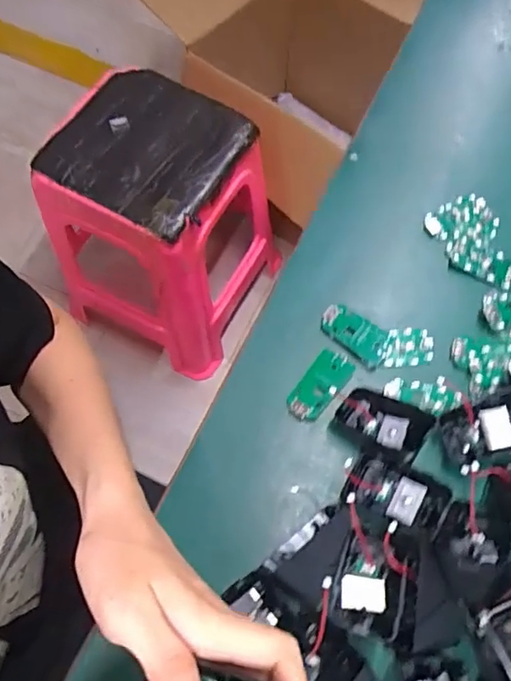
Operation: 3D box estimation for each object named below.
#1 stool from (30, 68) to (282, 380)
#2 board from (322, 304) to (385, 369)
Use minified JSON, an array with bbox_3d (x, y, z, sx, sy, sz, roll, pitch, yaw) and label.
[{"bbox_3d":[-0.168,-0.206,1.059,0.311,0.454,0.317,25,68,11],"label":"stool"},{"bbox_3d":[0.085,-0.007,0.456,0.061,0.006,0.032,42,72,18],"label":"board"}]

